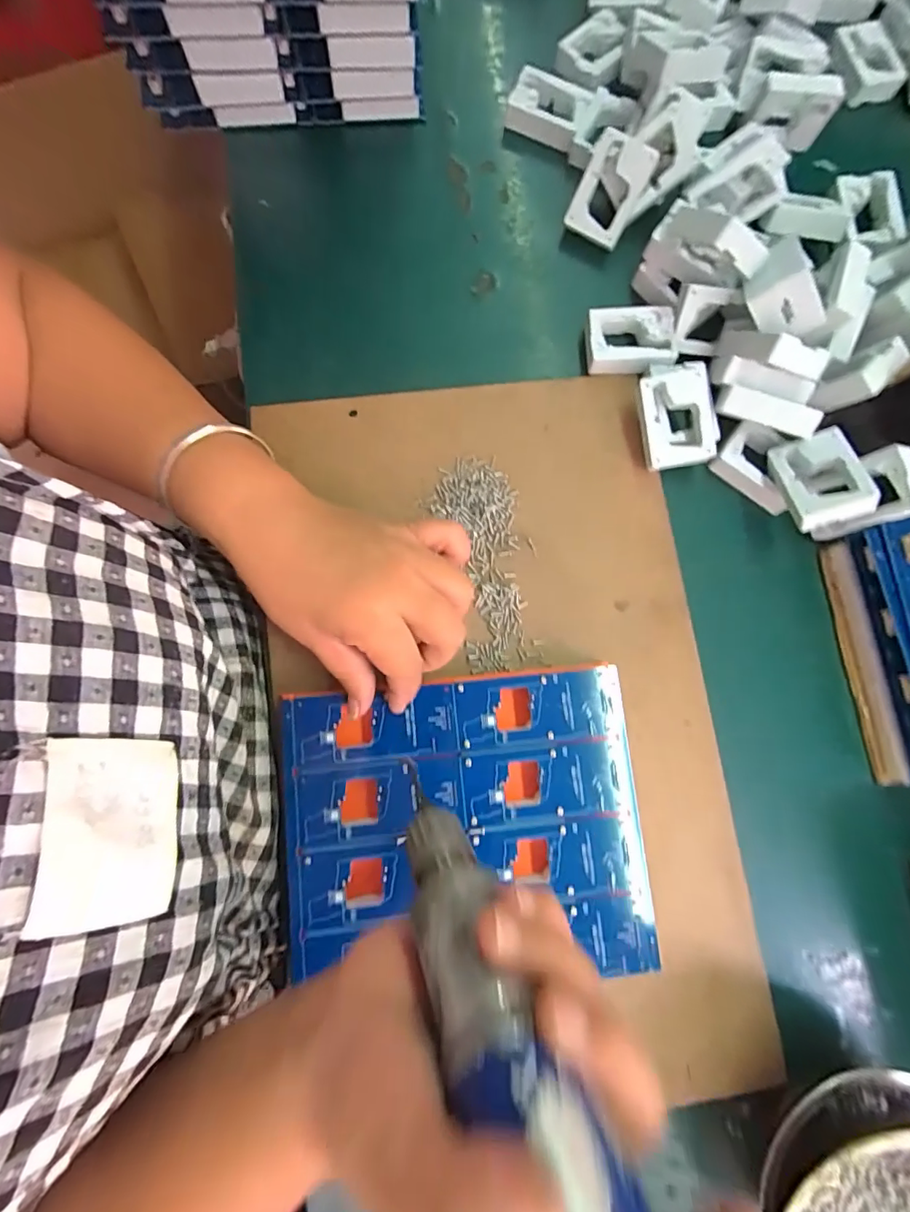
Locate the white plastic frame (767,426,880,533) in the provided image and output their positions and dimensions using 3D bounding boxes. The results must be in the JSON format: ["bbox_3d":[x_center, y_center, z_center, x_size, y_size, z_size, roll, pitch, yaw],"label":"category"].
[{"bbox_3d":[0.221,-0.077,0.306,0.041,0.019,0.058,-19,62,27],"label":"white plastic frame"}]

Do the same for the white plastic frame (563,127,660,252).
[{"bbox_3d":[0.106,-0.285,0.345,0.042,0.012,0.058,25,115,-3],"label":"white plastic frame"}]

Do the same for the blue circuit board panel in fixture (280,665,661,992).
[{"bbox_3d":[0.006,0.119,0.278,0.191,0.020,0.152,-5,79,0],"label":"blue circuit board panel in fixture"}]

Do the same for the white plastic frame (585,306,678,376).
[{"bbox_3d":[0.119,-0.180,0.343,0.058,0.016,0.040,3,81,-5],"label":"white plastic frame"}]

